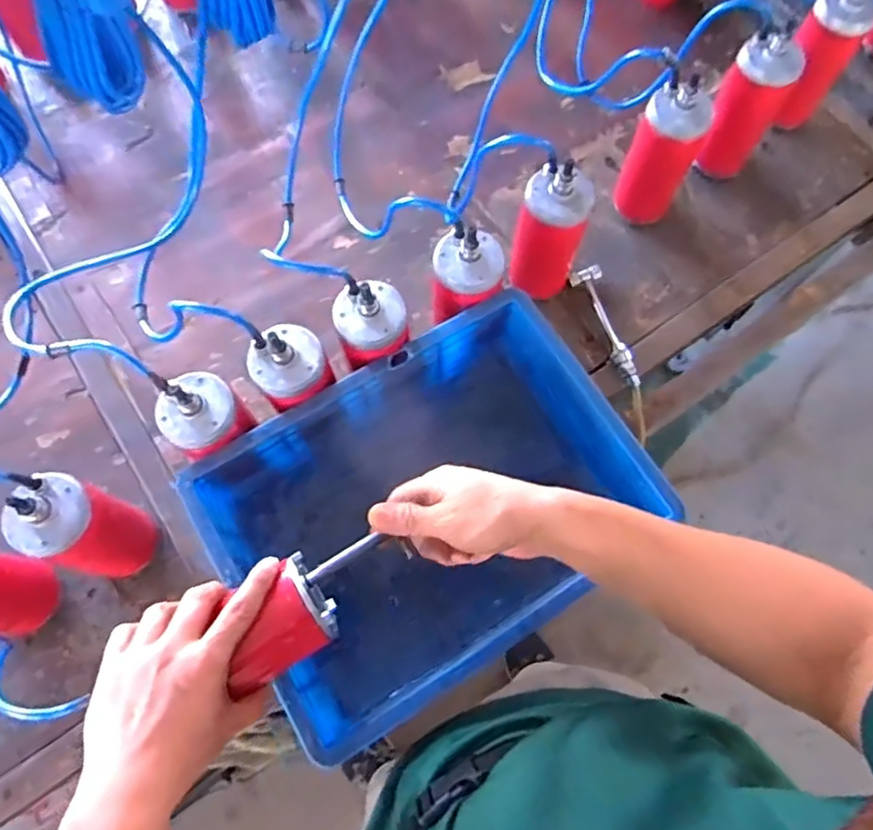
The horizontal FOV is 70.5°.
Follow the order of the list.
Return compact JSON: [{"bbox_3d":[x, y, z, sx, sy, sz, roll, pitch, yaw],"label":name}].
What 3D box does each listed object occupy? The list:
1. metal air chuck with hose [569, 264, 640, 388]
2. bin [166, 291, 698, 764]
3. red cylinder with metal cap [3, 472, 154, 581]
[{"bbox_3d":[0.226,-0.117,0.794,0.036,0.030,0.173,-18,72,-7],"label":"metal air chuck with hose"},{"bbox_3d":[-0.010,0.089,0.637,0.397,0.118,0.283,-32,74,-11],"label":"bin"},{"bbox_3d":[-0.354,0.116,0.632,0.078,0.204,0.084,0,70,0],"label":"red cylinder with metal cap"}]

